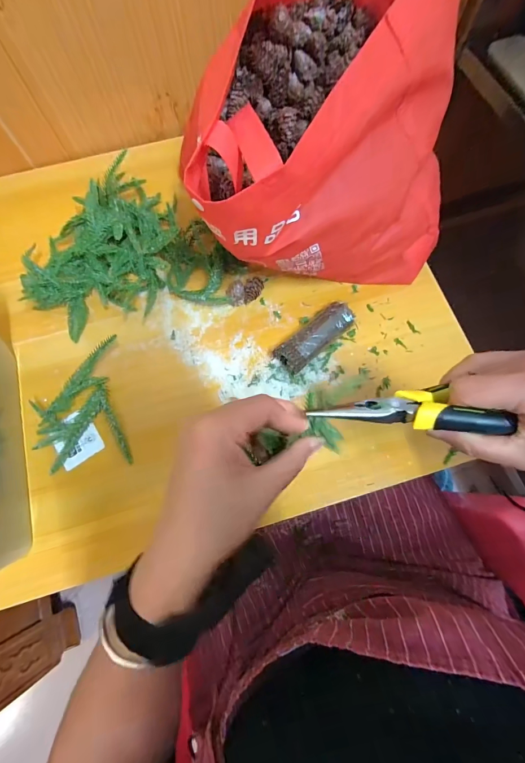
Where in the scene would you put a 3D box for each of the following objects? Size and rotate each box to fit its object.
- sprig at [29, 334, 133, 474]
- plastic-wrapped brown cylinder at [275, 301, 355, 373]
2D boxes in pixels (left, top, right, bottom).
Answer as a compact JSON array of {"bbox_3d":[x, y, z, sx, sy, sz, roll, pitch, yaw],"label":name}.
[{"bbox_3d":[-0.212,0.026,0.384,0.105,0.034,0.138,-8,73,-1],"label":"sprig"},{"bbox_3d":[0.066,-0.055,0.409,0.108,0.027,0.037,-41,76,-11],"label":"plastic-wrapped brown cylinder"}]

